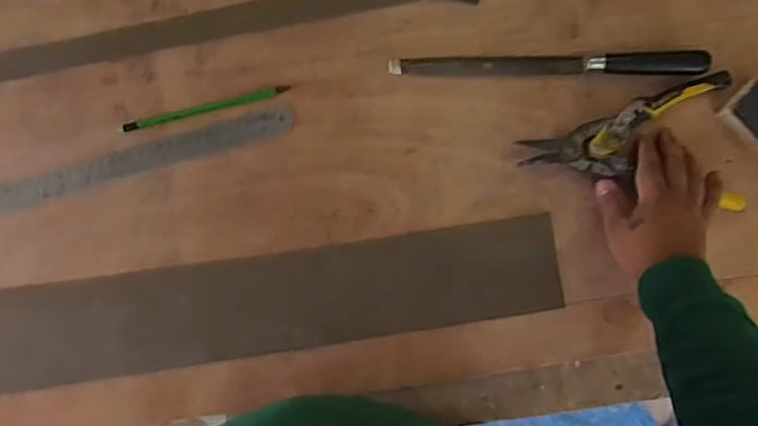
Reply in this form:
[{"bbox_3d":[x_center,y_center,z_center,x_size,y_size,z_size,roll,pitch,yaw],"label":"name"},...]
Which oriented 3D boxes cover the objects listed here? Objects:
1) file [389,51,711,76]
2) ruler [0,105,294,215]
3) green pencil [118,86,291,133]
[{"bbox_3d":[0.177,-0.159,0.594,0.325,0.016,0.028,-1,85,-3],"label":"file"},{"bbox_3d":[-0.251,-0.049,0.567,0.332,0.004,0.028,-17,86,-4],"label":"ruler"},{"bbox_3d":[-0.175,-0.106,0.575,0.168,0.005,0.010,-15,85,-4],"label":"green pencil"}]

